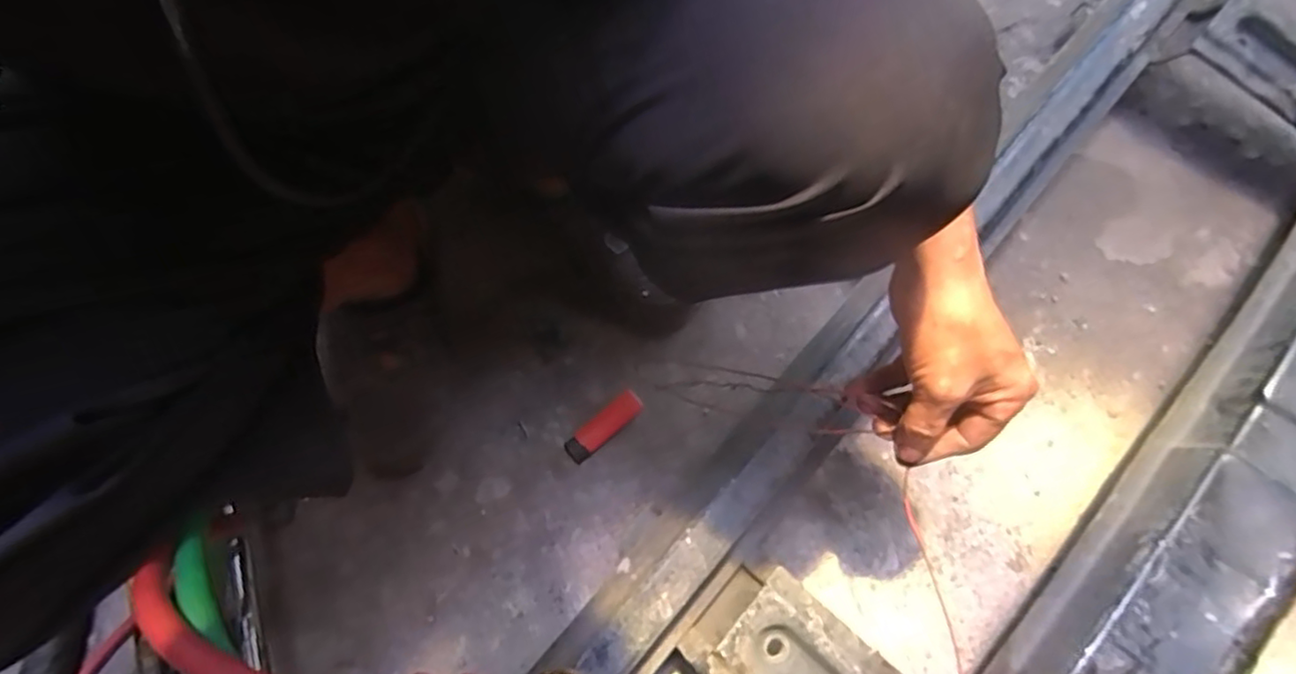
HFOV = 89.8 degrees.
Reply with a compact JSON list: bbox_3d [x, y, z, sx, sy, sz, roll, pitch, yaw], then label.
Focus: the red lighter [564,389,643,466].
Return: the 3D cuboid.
[{"bbox_3d":[-0.041,0.084,0.600,0.081,0.020,0.025,-38,75,-9],"label":"red lighter"}]

